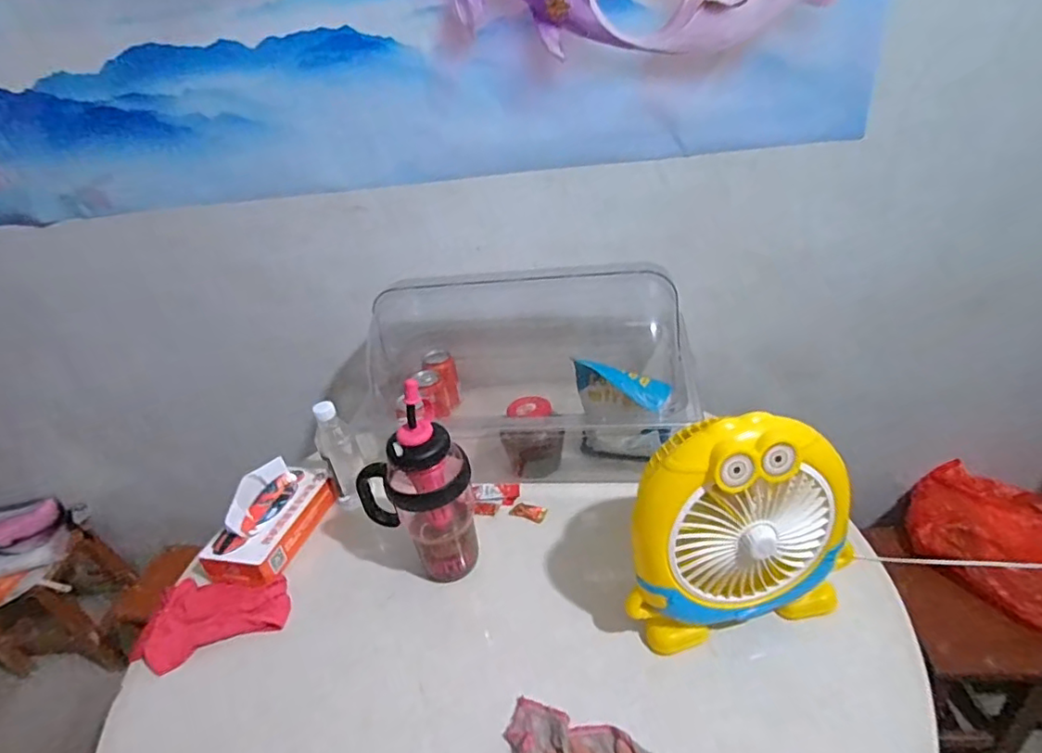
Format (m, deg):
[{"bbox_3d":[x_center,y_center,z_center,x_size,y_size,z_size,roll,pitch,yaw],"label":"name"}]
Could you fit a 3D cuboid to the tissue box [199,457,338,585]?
[{"bbox_3d":[-0.393,0.214,0.892,0.116,0.088,0.207,3,33,16],"label":"tissue box"}]

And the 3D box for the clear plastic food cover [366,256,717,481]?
[{"bbox_3d":[0.011,-0.020,1.018,0.526,0.245,0.355,-2,32,9],"label":"clear plastic food cover"}]

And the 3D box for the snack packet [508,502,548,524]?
[{"bbox_3d":[0.012,0.210,0.885,0.057,0.005,0.028,11,36,27],"label":"snack packet"}]

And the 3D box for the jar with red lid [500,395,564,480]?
[{"bbox_3d":[0.021,0.106,0.936,0.085,0.120,0.078,-5,32,3],"label":"jar with red lid"}]

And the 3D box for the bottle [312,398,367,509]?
[{"bbox_3d":[-0.284,0.136,0.913,0.058,0.181,0.067,-21,34,-21],"label":"bottle"}]

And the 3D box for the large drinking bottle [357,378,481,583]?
[{"bbox_3d":[-0.140,0.140,0.759,0.130,0.266,0.096,17,39,34],"label":"large drinking bottle"}]

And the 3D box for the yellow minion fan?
[{"bbox_3d":[0.244,0.171,0.649,0.251,0.273,0.110,-7,32,0],"label":"yellow minion fan"}]

